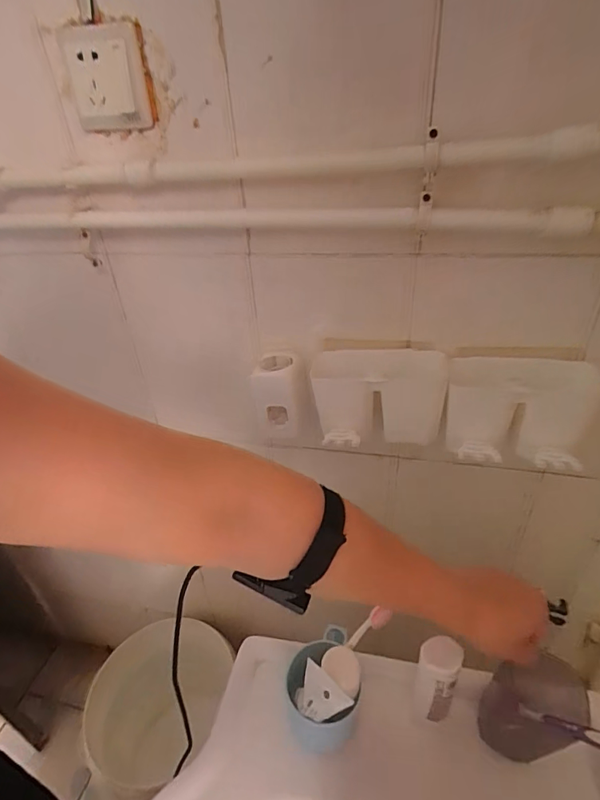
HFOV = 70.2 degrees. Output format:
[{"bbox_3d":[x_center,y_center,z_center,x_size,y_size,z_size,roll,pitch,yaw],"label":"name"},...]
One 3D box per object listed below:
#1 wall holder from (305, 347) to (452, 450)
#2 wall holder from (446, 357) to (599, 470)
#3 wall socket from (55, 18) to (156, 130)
[{"bbox_3d":[0.096,-0.002,0.542,0.159,0.110,0.054,3,34,10],"label":"wall holder"},{"bbox_3d":[0.256,0.015,0.508,0.158,0.109,0.064,7,35,16],"label":"wall holder"},{"bbox_3d":[-0.201,-0.333,0.443,0.080,0.086,0.022,5,32,12],"label":"wall socket"}]

